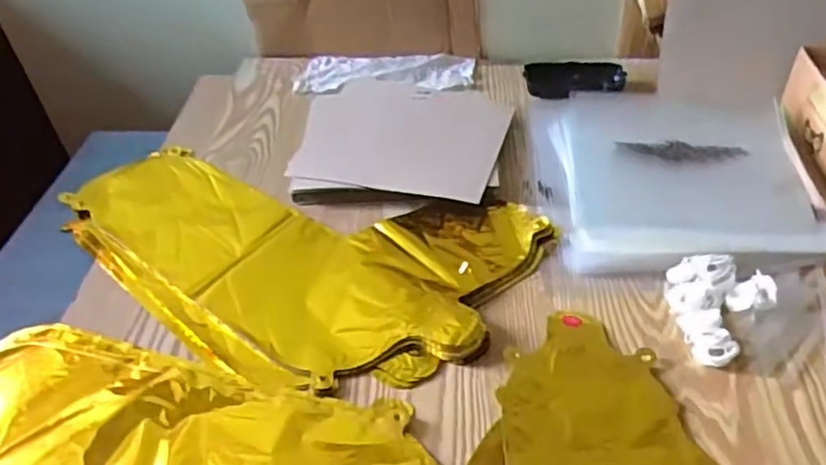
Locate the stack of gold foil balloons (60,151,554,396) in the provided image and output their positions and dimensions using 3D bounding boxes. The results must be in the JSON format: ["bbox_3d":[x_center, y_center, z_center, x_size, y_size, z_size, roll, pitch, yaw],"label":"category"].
[{"bbox_3d":[-0.126,0.019,0.554,0.428,0.016,0.219,11,44,17],"label":"stack of gold foil balloons"}]

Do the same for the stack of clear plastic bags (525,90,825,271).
[{"bbox_3d":[0.233,-0.067,0.608,0.239,0.023,0.261,-1,42,4],"label":"stack of clear plastic bags"}]

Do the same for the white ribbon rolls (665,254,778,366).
[{"bbox_3d":[0.221,0.053,0.485,0.072,0.019,0.087,32,53,34],"label":"white ribbon rolls"}]

